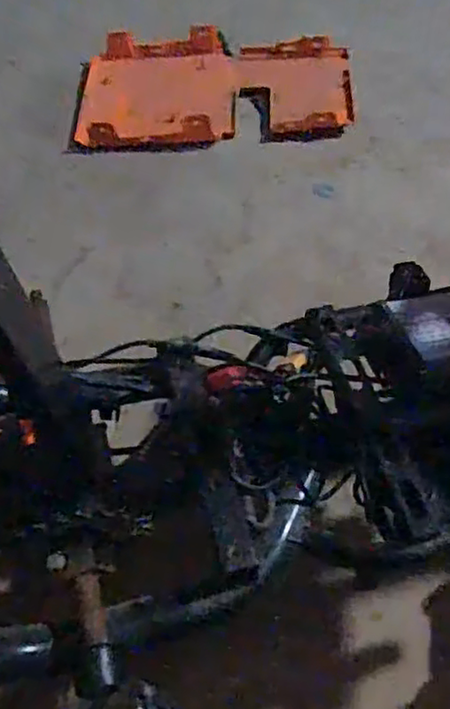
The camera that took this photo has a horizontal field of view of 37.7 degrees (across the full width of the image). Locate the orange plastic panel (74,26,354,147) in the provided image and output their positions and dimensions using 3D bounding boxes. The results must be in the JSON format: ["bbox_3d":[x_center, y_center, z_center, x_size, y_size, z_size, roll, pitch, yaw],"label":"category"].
[{"bbox_3d":[-0.017,-0.420,1.035,0.416,0.045,0.253,-4,57,0],"label":"orange plastic panel"}]

